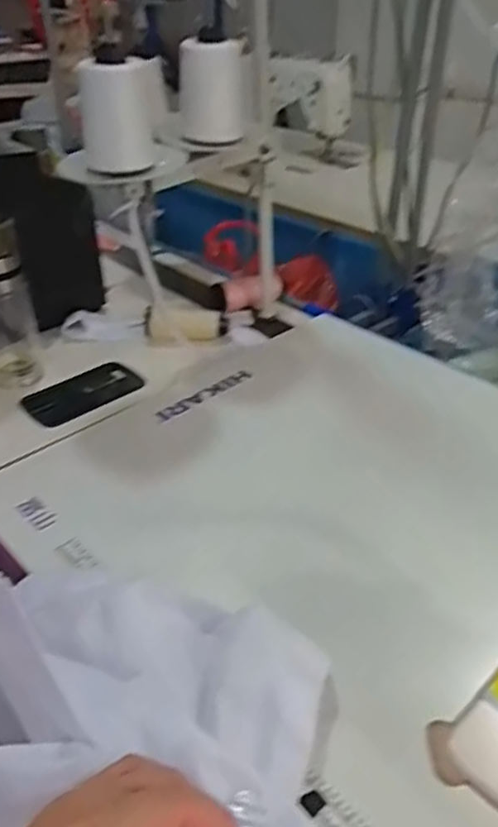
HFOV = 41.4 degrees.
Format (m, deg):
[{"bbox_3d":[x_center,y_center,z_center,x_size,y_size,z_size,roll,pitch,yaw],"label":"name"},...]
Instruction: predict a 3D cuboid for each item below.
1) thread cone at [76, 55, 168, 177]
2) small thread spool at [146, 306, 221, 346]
[{"bbox_3d":[-0.124,-0.303,0.662,0.078,0.094,0.075,-2,35,-1],"label":"thread cone"},{"bbox_3d":[-0.090,-0.123,0.902,0.099,0.033,0.041,-3,35,-2],"label":"small thread spool"}]

